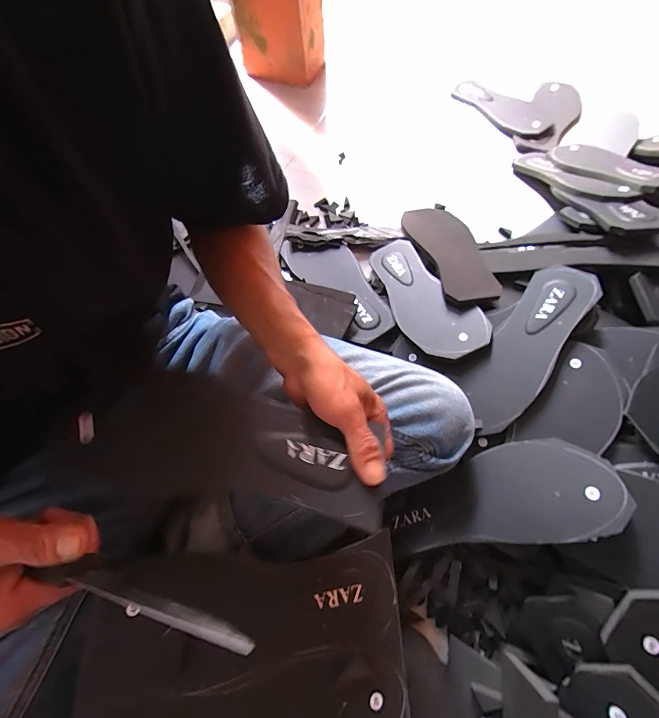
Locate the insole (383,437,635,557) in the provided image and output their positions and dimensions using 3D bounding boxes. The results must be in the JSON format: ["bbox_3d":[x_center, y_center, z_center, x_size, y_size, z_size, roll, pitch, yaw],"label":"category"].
[{"bbox_3d":[0.169,0.148,0.365,0.228,0.010,0.093,-22,47,25],"label":"insole"}]

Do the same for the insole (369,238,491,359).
[{"bbox_3d":[0.133,-0.098,0.519,0.094,0.009,0.255,-33,53,6],"label":"insole"}]

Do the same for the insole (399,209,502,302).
[{"bbox_3d":[0.190,-0.180,0.549,0.088,0.013,0.250,-10,49,-2],"label":"insole"}]

